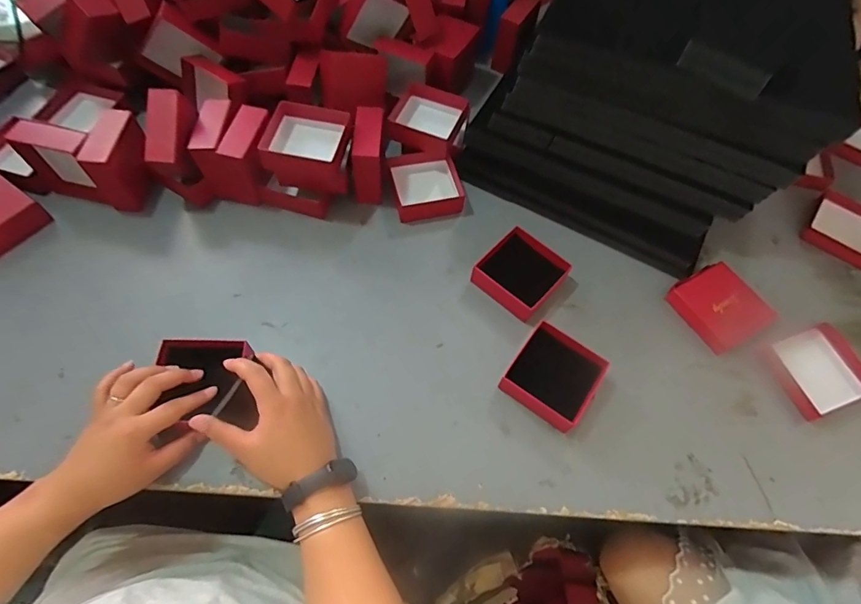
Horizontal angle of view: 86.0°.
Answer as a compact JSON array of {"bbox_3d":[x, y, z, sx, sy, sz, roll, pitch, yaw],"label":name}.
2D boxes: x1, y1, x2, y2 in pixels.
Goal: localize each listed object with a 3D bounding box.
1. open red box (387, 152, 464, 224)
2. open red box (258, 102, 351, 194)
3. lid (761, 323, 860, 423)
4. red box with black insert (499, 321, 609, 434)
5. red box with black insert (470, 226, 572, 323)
[{"bbox_3d":[-0.003,-0.158,0.631,0.096,0.031,0.096,-10,61,-9],"label":"open red box"},{"bbox_3d":[-0.151,-0.192,0.580,0.096,0.064,0.101,6,62,-1],"label":"open red box"},{"bbox_3d":[0.450,0.081,0.538,0.097,0.021,0.090,-18,63,-13],"label":"lid"},{"bbox_3d":[0.134,0.083,0.510,0.091,0.036,0.092,33,64,15],"label":"red box with black insert"},{"bbox_3d":[0.110,-0.034,0.568,0.088,0.035,0.088,38,65,17],"label":"red box with black insert"}]

